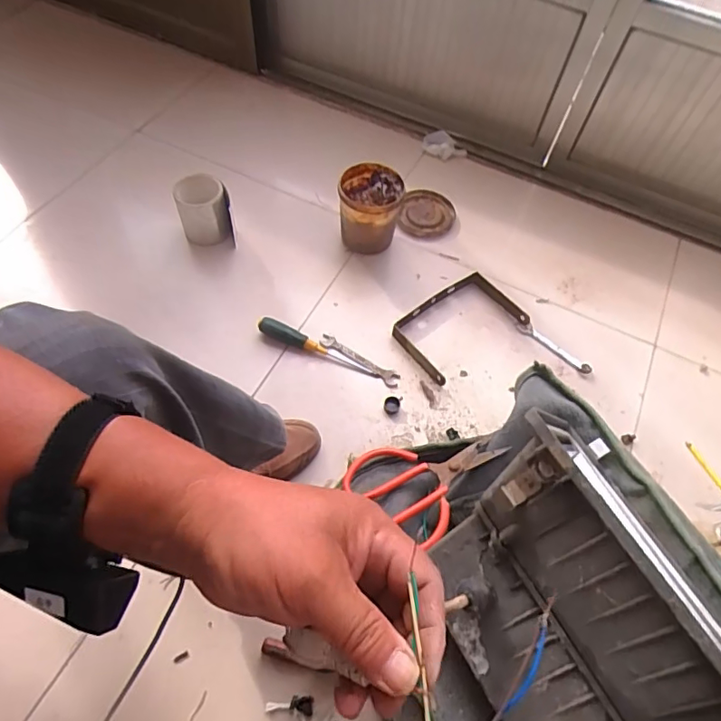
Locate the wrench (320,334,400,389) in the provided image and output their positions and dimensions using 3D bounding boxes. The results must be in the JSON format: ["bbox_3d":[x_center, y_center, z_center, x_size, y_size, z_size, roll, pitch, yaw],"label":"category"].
[{"bbox_3d":[-0.001,0.000,0.925,0.158,0.005,0.031,32,70,10],"label":"wrench"}]

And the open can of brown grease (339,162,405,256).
[{"bbox_3d":[0.017,-0.289,1.019,0.116,0.145,0.109,1,59,-2],"label":"open can of brown grease"}]

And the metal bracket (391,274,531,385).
[{"bbox_3d":[0.183,-0.070,0.949,0.223,0.031,0.146,-32,66,-20],"label":"metal bracket"}]

